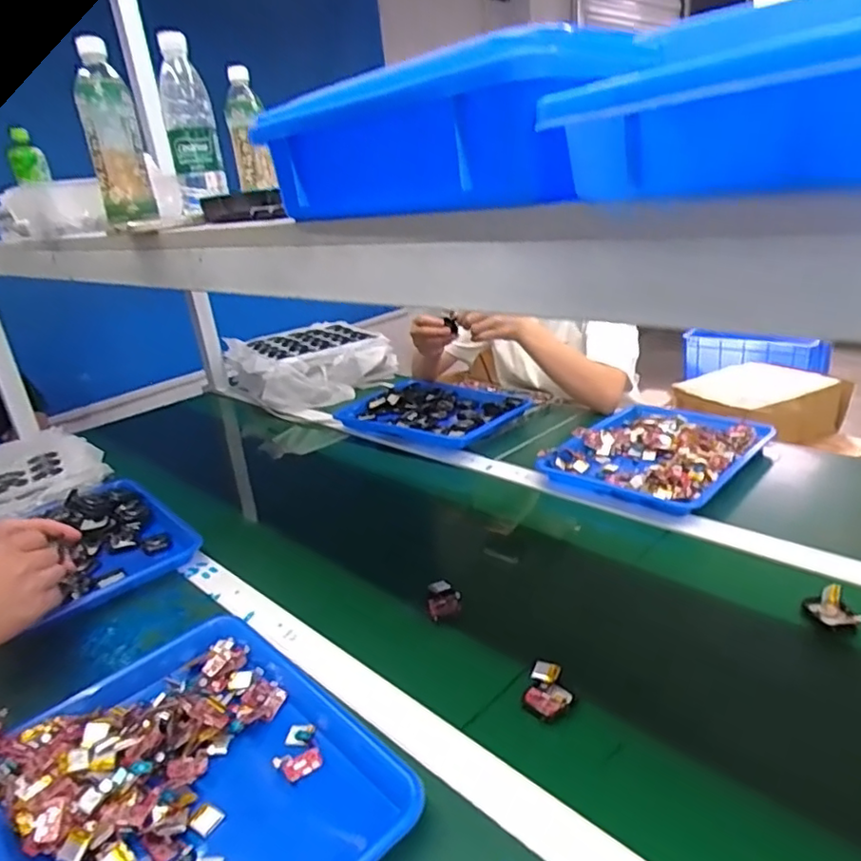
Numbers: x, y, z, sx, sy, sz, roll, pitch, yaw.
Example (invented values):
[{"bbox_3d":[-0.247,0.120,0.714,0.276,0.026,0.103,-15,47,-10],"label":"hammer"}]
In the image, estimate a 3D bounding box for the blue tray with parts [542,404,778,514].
[{"bbox_3d":[0.353,0.030,0.950,0.243,0.038,0.313,14,29,43],"label":"blue tray with parts"}]

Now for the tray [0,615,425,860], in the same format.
[{"bbox_3d":[-0.196,0.280,0.493,0.263,0.038,0.342,-24,27,-38],"label":"tray"}]

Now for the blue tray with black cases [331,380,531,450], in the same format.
[{"bbox_3d":[0.006,-0.050,1.225,0.362,0.042,0.261,10,27,37],"label":"blue tray with black cases"}]

